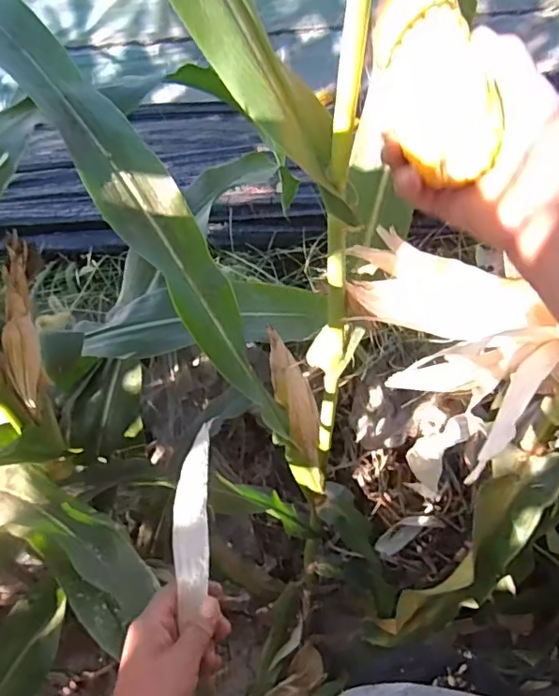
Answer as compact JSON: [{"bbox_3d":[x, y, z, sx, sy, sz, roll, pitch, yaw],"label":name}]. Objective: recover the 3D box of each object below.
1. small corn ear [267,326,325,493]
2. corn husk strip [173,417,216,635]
[{"bbox_3d":[0.024,0.090,0.669,0.047,0.233,0.046,-17,19,-10],"label":"small corn ear"},{"bbox_3d":[-0.077,0.145,0.466,0.030,0.017,0.173,-3,55,0],"label":"corn husk strip"}]

